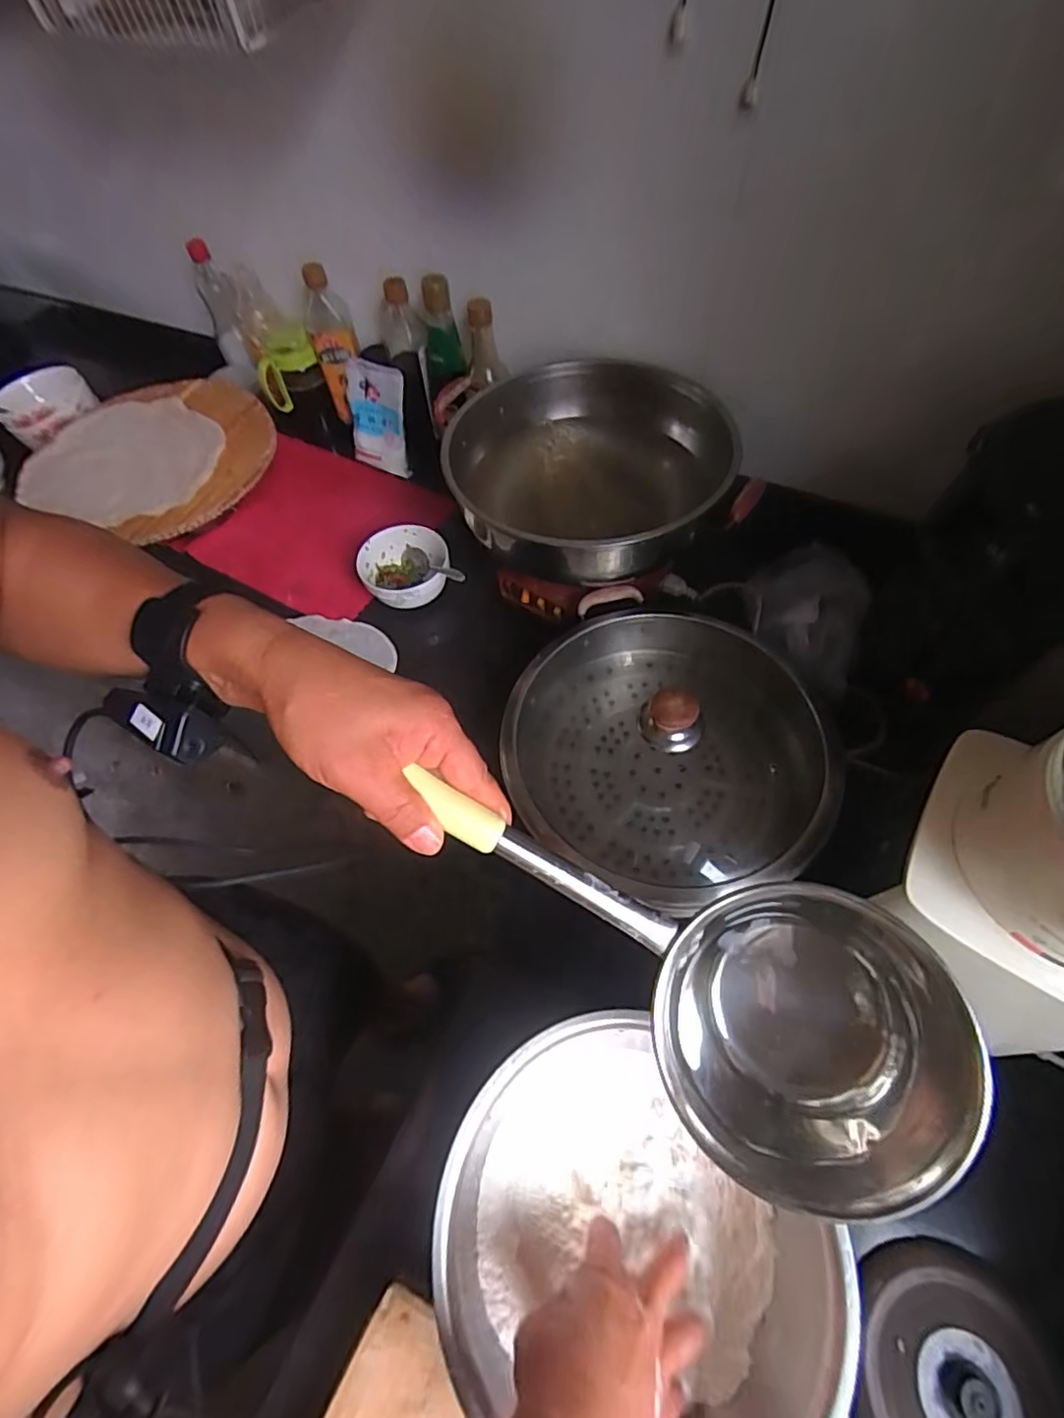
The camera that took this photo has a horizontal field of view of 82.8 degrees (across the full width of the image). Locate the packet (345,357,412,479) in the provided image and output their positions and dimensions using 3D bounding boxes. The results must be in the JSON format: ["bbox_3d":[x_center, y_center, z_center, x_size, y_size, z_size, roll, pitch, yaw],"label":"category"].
[{"bbox_3d":[-0.226,-0.423,0.882,0.084,0.155,0.011,13,46,4],"label":"packet"}]

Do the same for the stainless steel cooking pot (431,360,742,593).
[{"bbox_3d":[0.058,-0.273,0.716,0.301,0.117,0.263,23,65,16],"label":"stainless steel cooking pot"}]

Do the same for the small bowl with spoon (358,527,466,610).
[{"bbox_3d":[-0.164,-0.179,0.802,0.117,0.084,0.143,-21,61,-8],"label":"small bowl with spoon"}]

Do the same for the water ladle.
[{"bbox_3d":[0.078,0.140,0.345,0.323,0.094,0.152,35,66,-6],"label":"water ladle"}]

